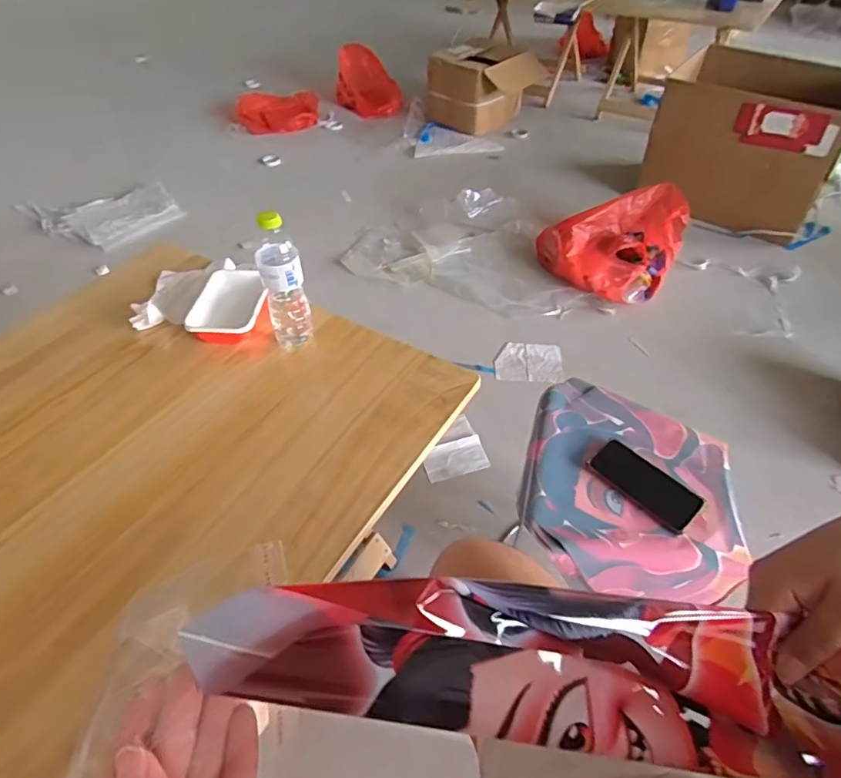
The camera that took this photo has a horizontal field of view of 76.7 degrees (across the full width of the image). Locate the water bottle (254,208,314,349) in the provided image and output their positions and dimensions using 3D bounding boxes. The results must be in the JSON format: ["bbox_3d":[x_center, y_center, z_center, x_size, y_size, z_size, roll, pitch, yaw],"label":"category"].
[{"bbox_3d":[-0.220,-0.167,0.856,0.072,0.221,0.061,-14,49,-11],"label":"water bottle"}]

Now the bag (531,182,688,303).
[{"bbox_3d":[0.631,-0.509,1.816,0.457,0.221,0.428,20,51,19],"label":"bag"}]

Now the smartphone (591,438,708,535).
[{"bbox_3d":[0.356,0.147,0.837,0.080,0.014,0.163,-34,55,-26],"label":"smartphone"}]

